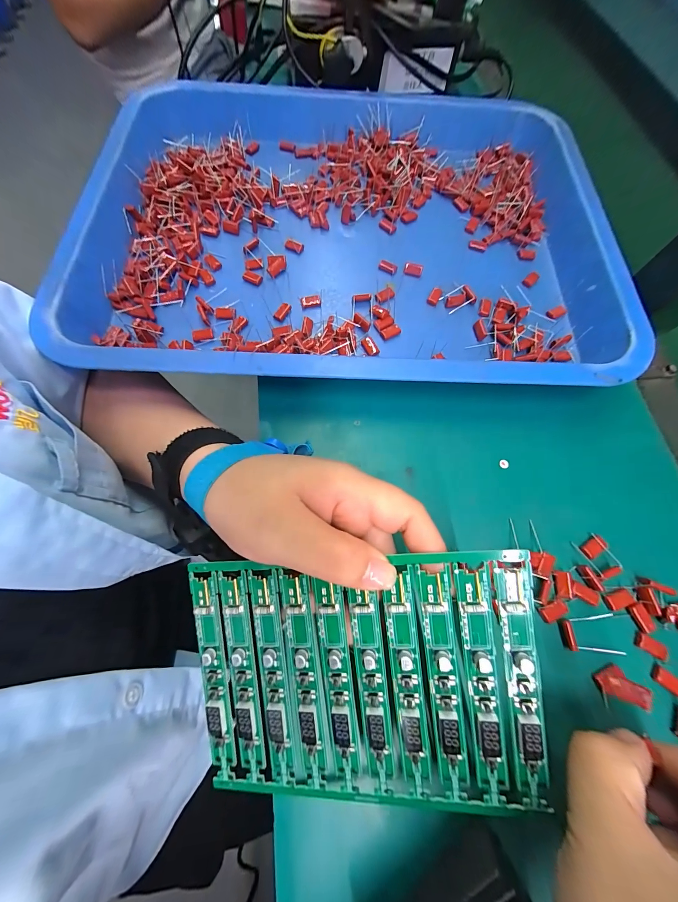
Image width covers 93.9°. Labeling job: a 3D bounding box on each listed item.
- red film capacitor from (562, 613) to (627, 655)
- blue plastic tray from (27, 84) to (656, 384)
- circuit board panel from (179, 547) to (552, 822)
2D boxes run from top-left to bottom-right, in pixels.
[{"bbox_3d":[0.150,0.110,0.189,0.028,0.007,0.021,-7,71,-5],"label":"red film capacitor"},{"bbox_3d":[0.011,-0.201,0.278,0.452,0.039,0.335,2,71,-2],"label":"blue plastic tray"},{"bbox_3d":[0.008,0.111,0.153,0.160,0.006,0.118,-6,90,10],"label":"circuit board panel"}]

